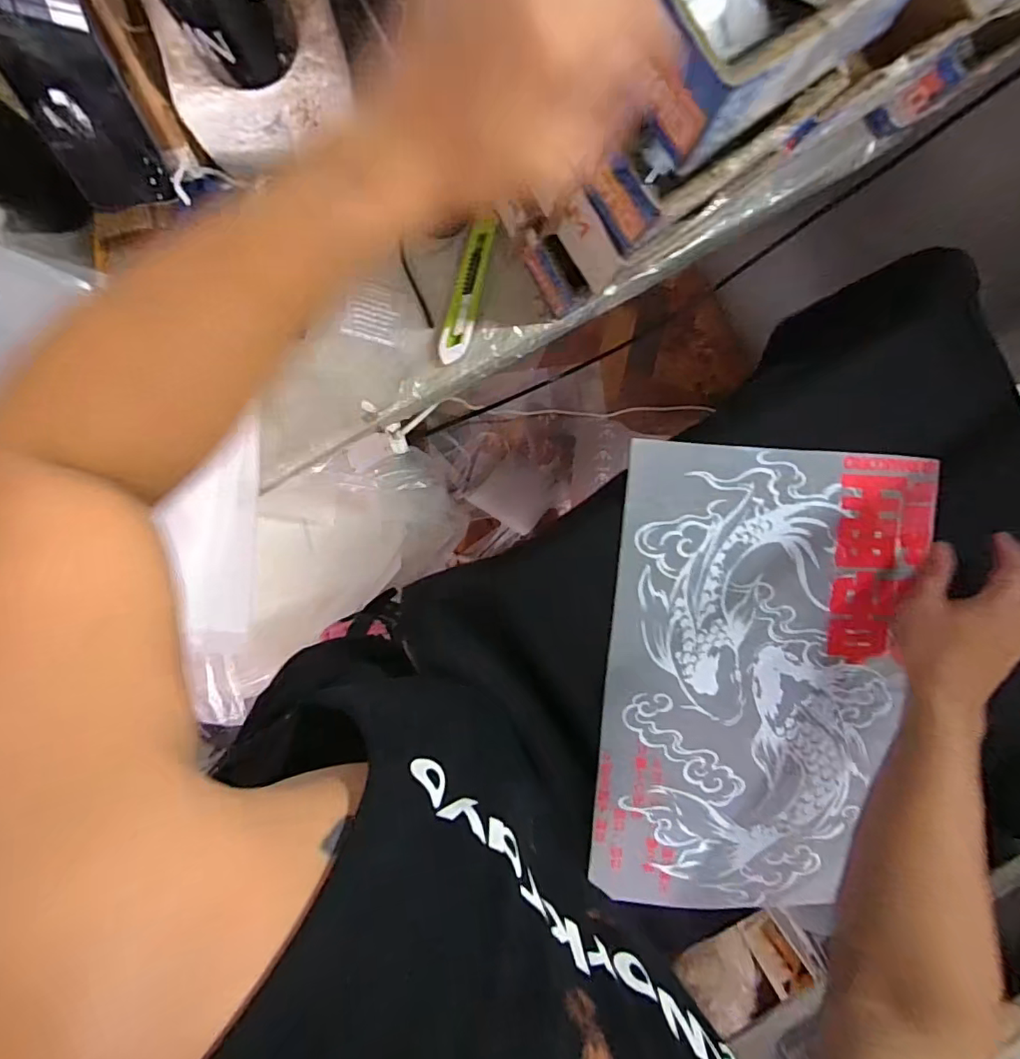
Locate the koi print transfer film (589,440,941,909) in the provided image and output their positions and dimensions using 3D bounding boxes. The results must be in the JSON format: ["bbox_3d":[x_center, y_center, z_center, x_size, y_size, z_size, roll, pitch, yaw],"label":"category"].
[{"bbox_3d":[0.218,0.139,0.499,0.265,0.011,0.417,5,95,-6],"label":"koi print transfer film"}]

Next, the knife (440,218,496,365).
[{"bbox_3d":[-0.043,-0.239,0.559,0.030,0.011,0.141,14,94,-7],"label":"knife"}]

